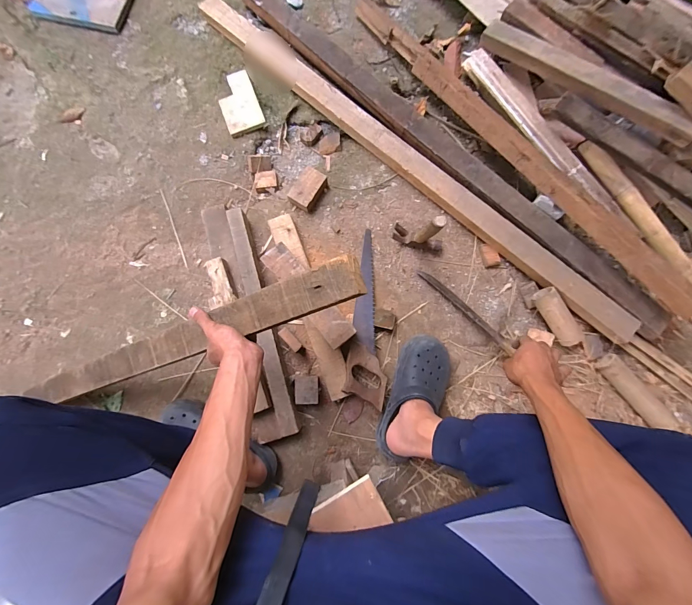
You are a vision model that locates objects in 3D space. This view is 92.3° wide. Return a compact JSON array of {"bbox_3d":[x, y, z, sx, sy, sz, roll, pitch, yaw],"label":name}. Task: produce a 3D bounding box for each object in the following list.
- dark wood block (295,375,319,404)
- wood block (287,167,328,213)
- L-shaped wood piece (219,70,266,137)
[{"bbox_3d":[-0.088,0.199,0.760,0.051,0.041,0.063,-2,81,-1],"label":"dark wood block"},{"bbox_3d":[-0.096,-0.284,0.844,0.067,0.040,0.101,31,80,5],"label":"wood block"},{"bbox_3d":[-0.292,-0.544,0.904,0.099,0.015,0.177,-20,80,-5],"label":"L-shaped wood piece"}]

